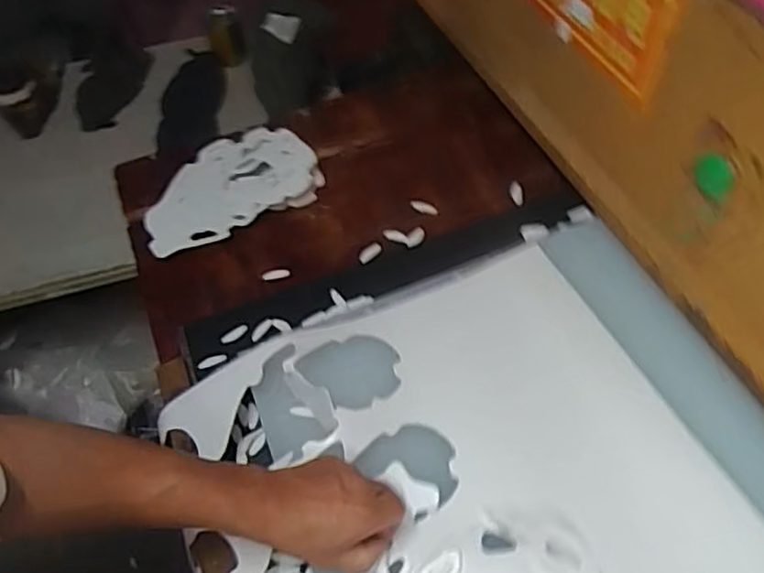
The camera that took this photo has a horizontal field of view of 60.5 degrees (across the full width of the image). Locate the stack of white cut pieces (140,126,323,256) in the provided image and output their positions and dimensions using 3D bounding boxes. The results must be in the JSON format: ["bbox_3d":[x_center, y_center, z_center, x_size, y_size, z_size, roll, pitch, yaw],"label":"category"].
[{"bbox_3d":[-0.207,-0.127,0.880,0.240,0.045,0.145,-33,58,-20],"label":"stack of white cut pieces"}]

